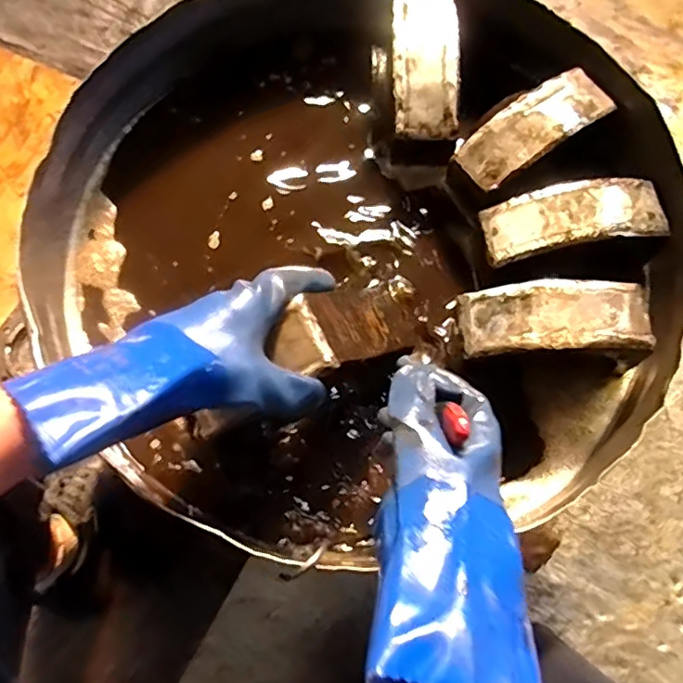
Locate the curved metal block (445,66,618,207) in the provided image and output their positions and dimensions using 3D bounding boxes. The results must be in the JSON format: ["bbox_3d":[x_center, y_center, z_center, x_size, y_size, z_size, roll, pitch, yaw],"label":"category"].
[{"bbox_3d":[0.172,-0.192,0.548,0.158,0.042,0.061,-35,76,1],"label":"curved metal block"}]

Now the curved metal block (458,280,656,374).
[{"bbox_3d":[0.175,-0.017,0.484,0.149,0.028,0.061,2,75,2],"label":"curved metal block"}]

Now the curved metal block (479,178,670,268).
[{"bbox_3d":[0.202,-0.107,0.513,0.151,0.028,0.056,-9,75,-1],"label":"curved metal block"}]

